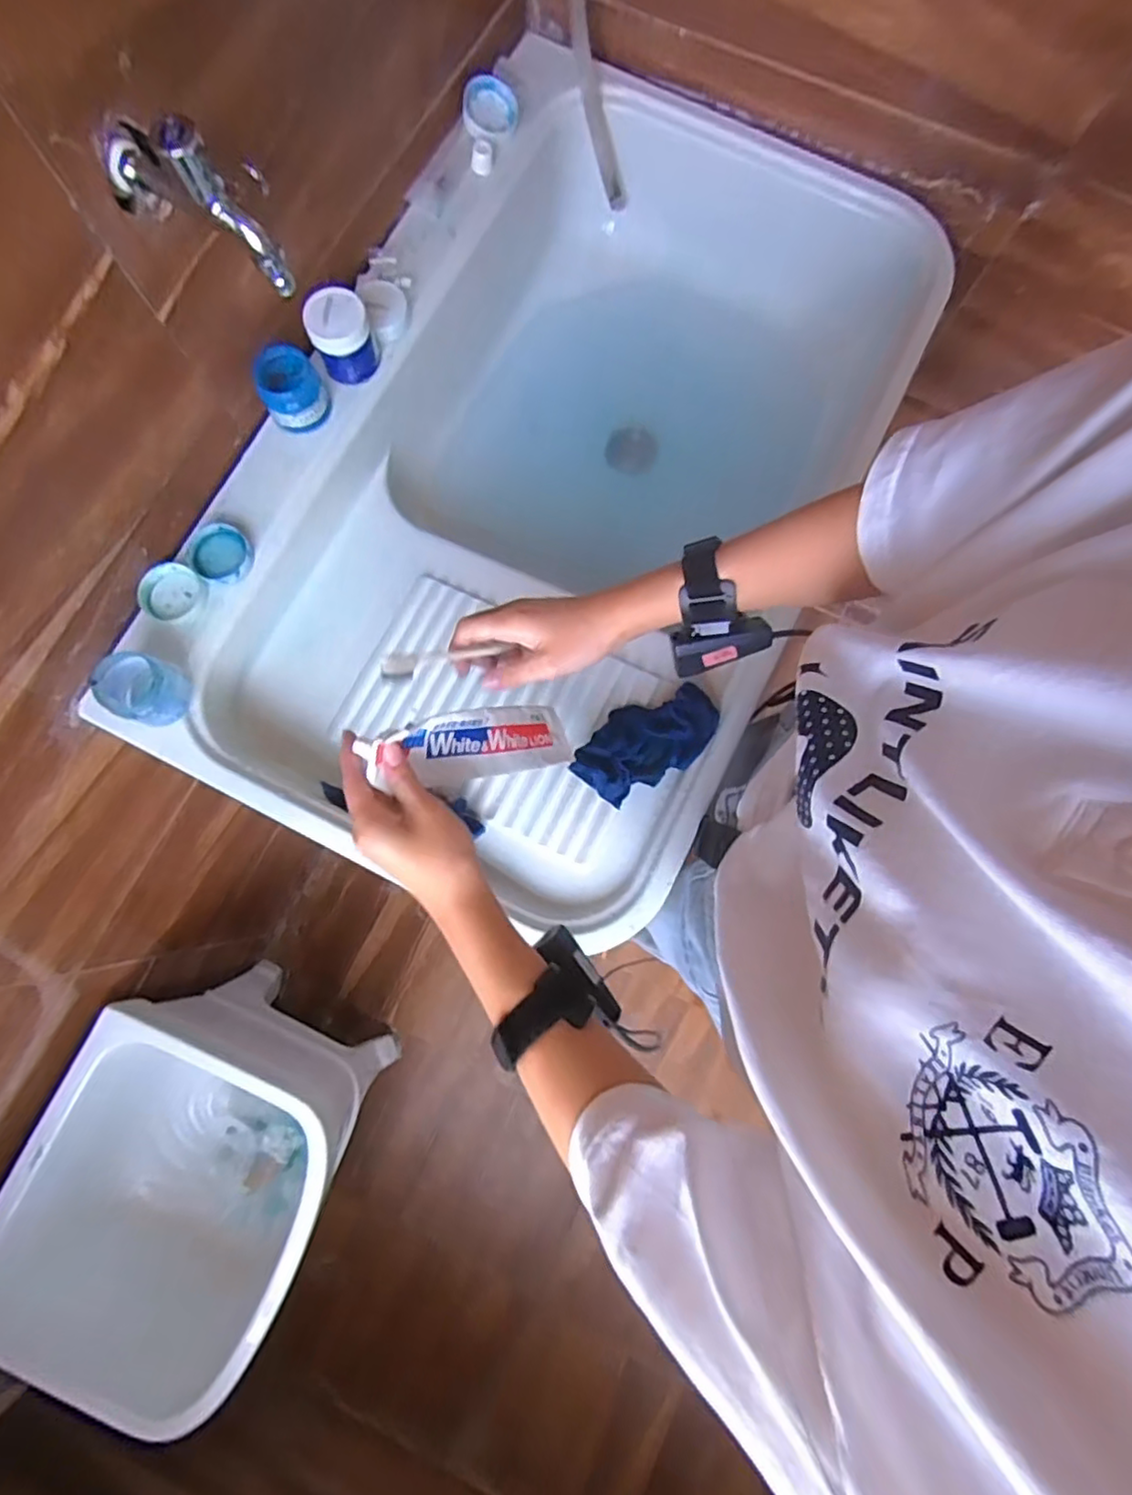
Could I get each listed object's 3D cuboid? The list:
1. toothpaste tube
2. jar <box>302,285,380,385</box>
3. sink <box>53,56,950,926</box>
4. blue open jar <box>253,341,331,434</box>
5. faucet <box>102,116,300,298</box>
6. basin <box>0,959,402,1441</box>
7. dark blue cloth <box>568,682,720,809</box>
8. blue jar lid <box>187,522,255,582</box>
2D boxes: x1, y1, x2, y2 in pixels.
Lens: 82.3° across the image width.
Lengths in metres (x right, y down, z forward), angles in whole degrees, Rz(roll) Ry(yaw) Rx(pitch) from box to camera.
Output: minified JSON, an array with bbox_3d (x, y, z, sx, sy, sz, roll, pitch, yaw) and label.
[{"bbox_3d":[-0.065,-0.004,0.491,0.035,0.191,0.051,-24,78,39],"label":"toothpaste tube"},{"bbox_3d":[-0.216,-0.396,0.628,0.057,0.061,0.056,0,80,-1],"label":"jar"},{"bbox_3d":[-0.003,-0.289,0.784,0.558,0.319,0.907,26,80,4],"label":"sink"},{"bbox_3d":[-0.260,-0.341,0.616,0.059,0.055,0.054,-23,81,-5],"label":"blue open jar"},{"bbox_3d":[-0.244,-0.357,0.420,0.129,0.084,0.038,36,81,5],"label":"faucet"},{"bbox_3d":[-0.515,0.615,0.992,0.373,0.420,0.410,26,80,4],"label":"basin"},{"bbox_3d":[0.072,-0.006,0.594,0.135,0.047,0.084,-43,83,-8],"label":"dark blue cloth"},{"bbox_3d":[-0.326,-0.184,0.610,0.056,0.011,0.054,-4,80,-2],"label":"blue jar lid"}]

